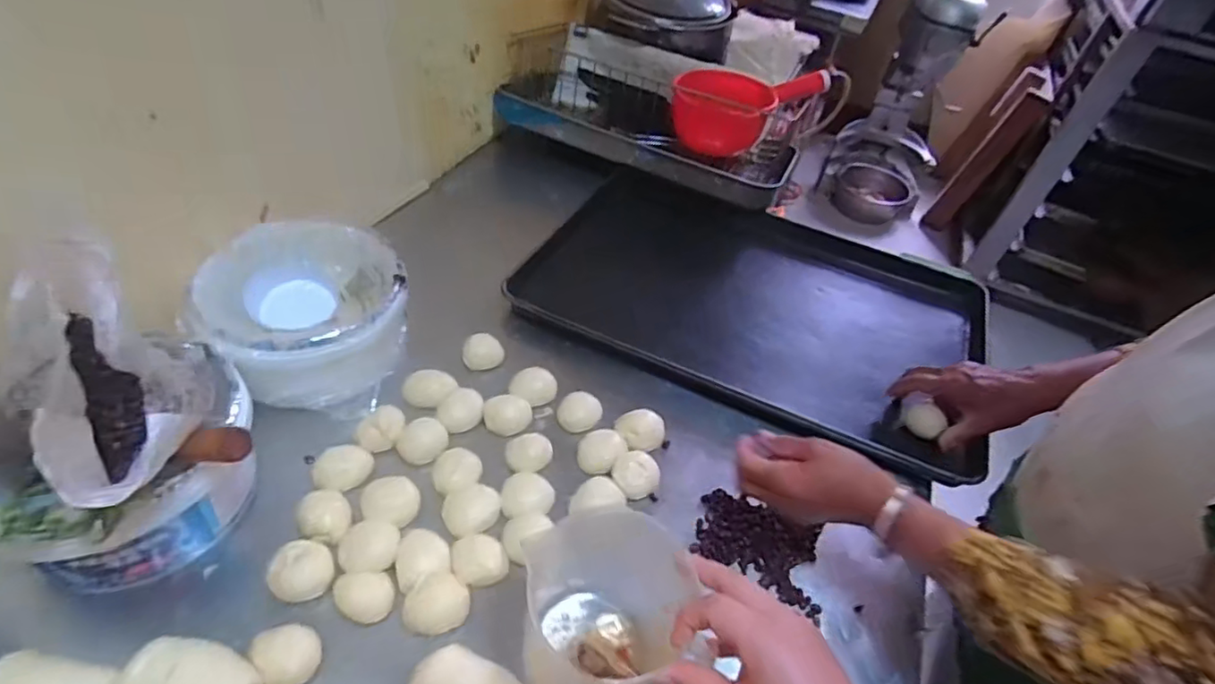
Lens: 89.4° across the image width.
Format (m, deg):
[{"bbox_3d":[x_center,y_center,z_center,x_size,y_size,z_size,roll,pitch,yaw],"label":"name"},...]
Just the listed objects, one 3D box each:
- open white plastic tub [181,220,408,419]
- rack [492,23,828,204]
[{"bbox_3d":[-0.321,-0.028,0.678,0.194,0.109,0.208,-4,45,-13],"label":"open white plastic tub"},{"bbox_3d":[0.076,-0.420,1.074,0.500,0.116,0.337,16,44,8],"label":"rack"}]

